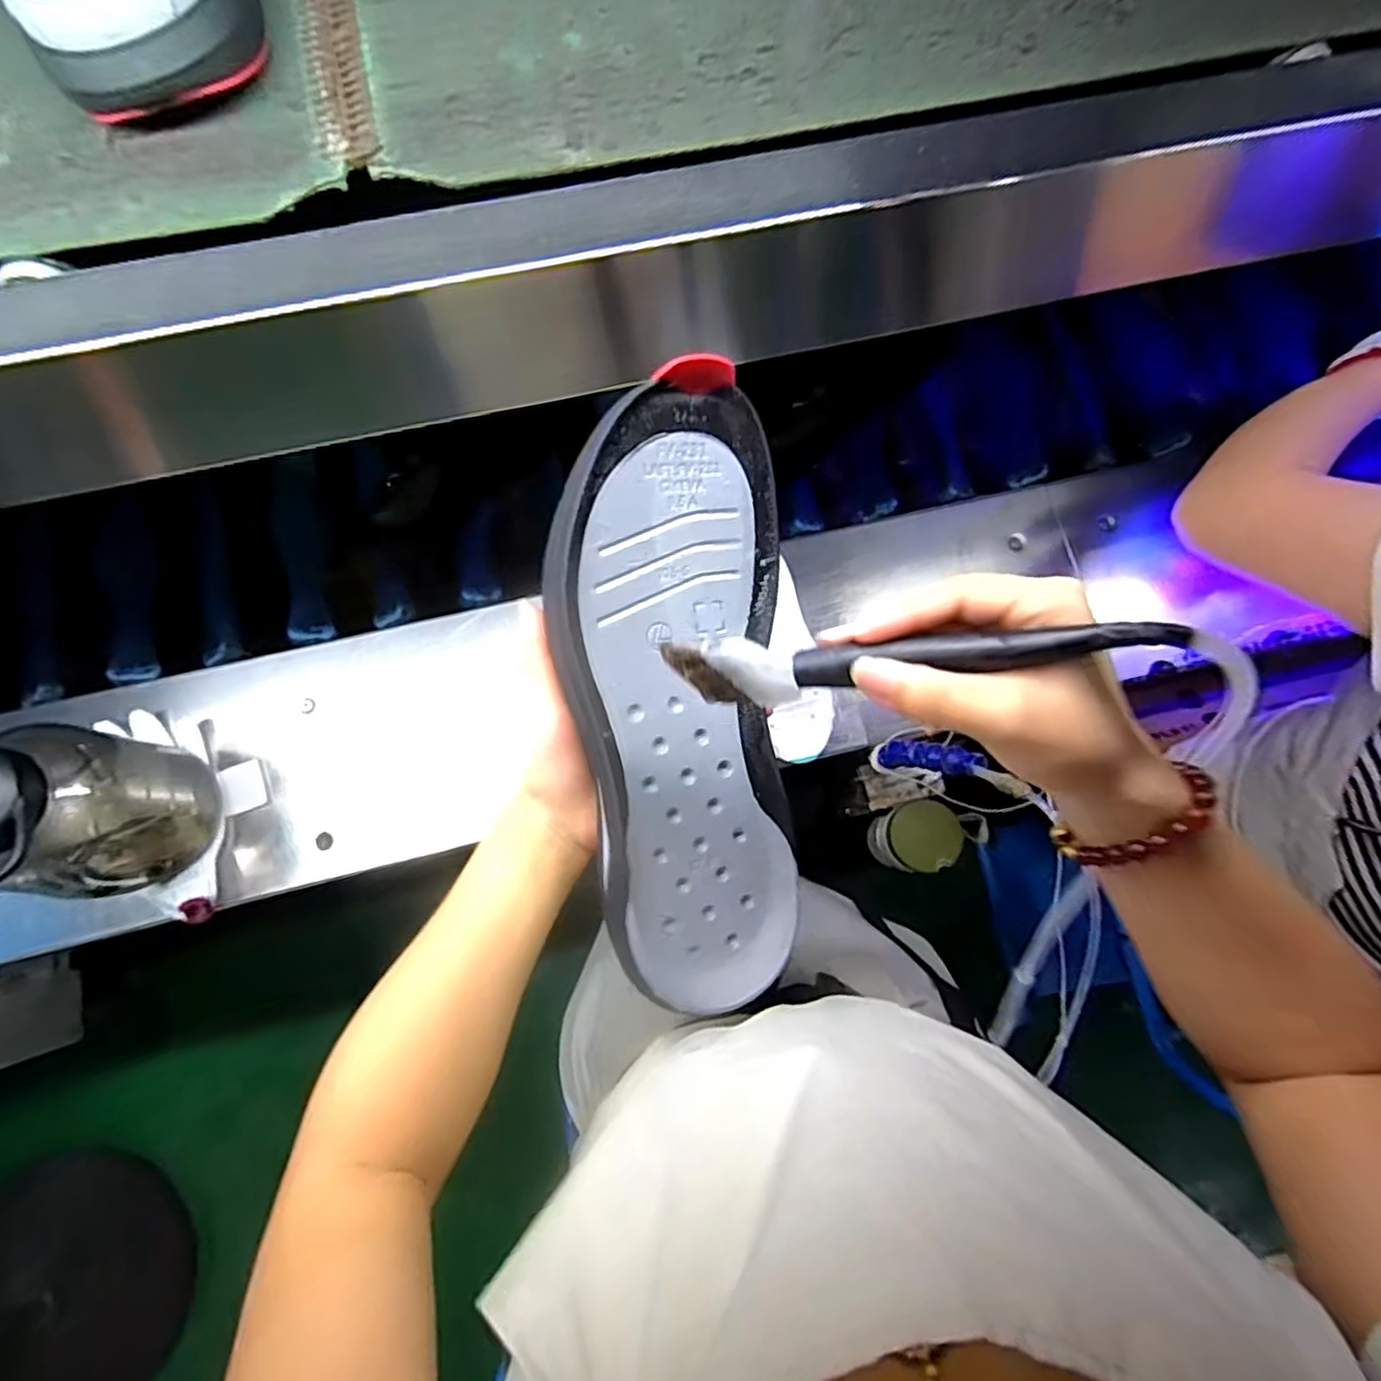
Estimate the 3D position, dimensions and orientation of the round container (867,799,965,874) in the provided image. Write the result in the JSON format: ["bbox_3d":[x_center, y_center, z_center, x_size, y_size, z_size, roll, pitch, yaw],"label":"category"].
[{"bbox_3d":[0.240,0.162,0.729,0.084,0.085,0.073,-19,75,-4],"label":"round container"}]

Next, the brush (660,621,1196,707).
[{"bbox_3d":[0.076,-0.013,0.245,0.174,0.027,0.021,-5,73,22],"label":"brush"}]

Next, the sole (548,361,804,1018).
[{"bbox_3d":[-0.003,0.009,0.328,0.104,0.044,0.304,-5,96,-1],"label":"sole"}]

